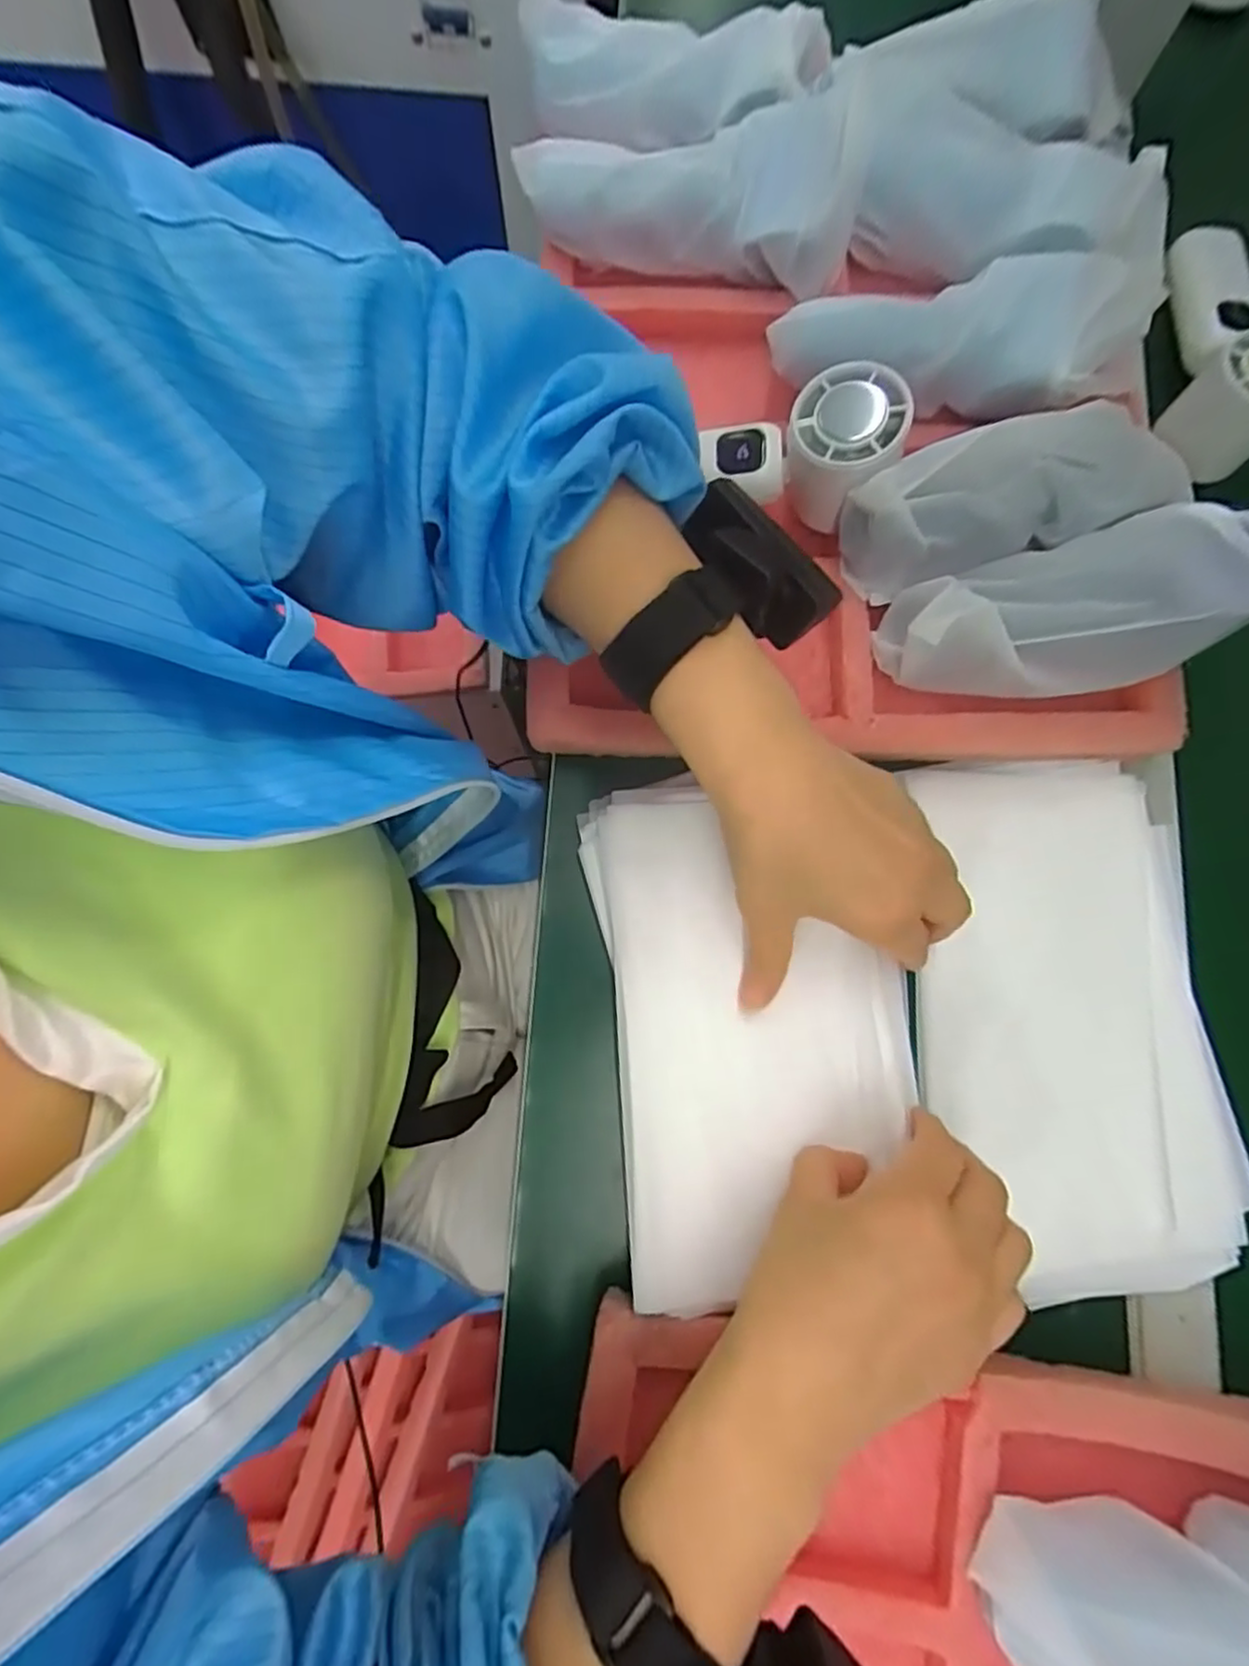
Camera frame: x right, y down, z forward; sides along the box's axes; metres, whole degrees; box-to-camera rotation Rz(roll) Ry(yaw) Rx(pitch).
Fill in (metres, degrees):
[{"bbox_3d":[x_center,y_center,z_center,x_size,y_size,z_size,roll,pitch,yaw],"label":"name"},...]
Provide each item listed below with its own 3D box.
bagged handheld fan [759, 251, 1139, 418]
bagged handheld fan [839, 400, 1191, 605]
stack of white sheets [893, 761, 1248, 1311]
[{"bbox_3d":[0.168,-0.255,0.357,0.183,0.048,0.060,5,80,0],"label":"bagged handheld fan"},{"bbox_3d":[0.204,-0.166,0.336,0.176,0.047,0.056,-20,81,-5],"label":"bagged handheld fan"},{"bbox_3d":[0.216,0.088,0.342,0.141,0.019,0.253,-7,80,-3],"label":"stack of white sheets"}]

